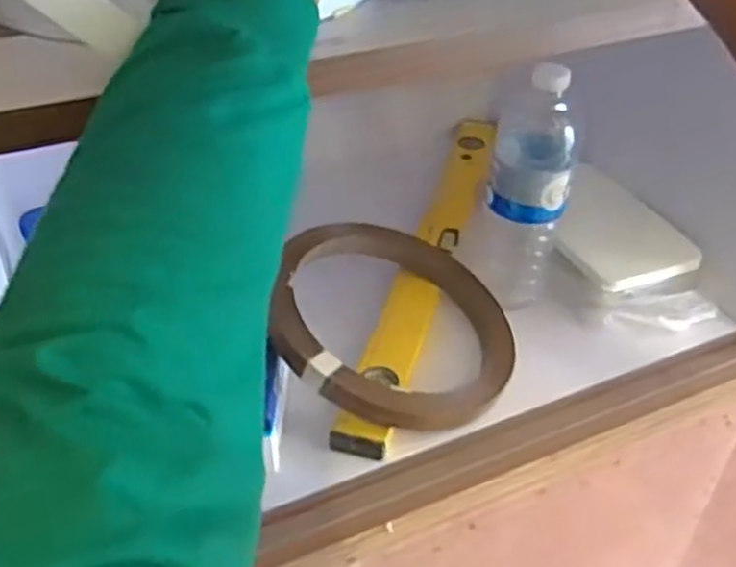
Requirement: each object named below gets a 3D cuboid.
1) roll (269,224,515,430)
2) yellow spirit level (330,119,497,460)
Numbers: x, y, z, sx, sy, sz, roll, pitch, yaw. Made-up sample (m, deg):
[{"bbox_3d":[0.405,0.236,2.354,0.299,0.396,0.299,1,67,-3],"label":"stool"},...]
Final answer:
[{"bbox_3d":[0.023,0.033,0.689,0.231,0.029,0.231,17,41,-15],"label":"roll"},{"bbox_3d":[0.073,-0.037,0.828,0.060,0.025,0.569,11,41,12],"label":"yellow spirit level"}]

